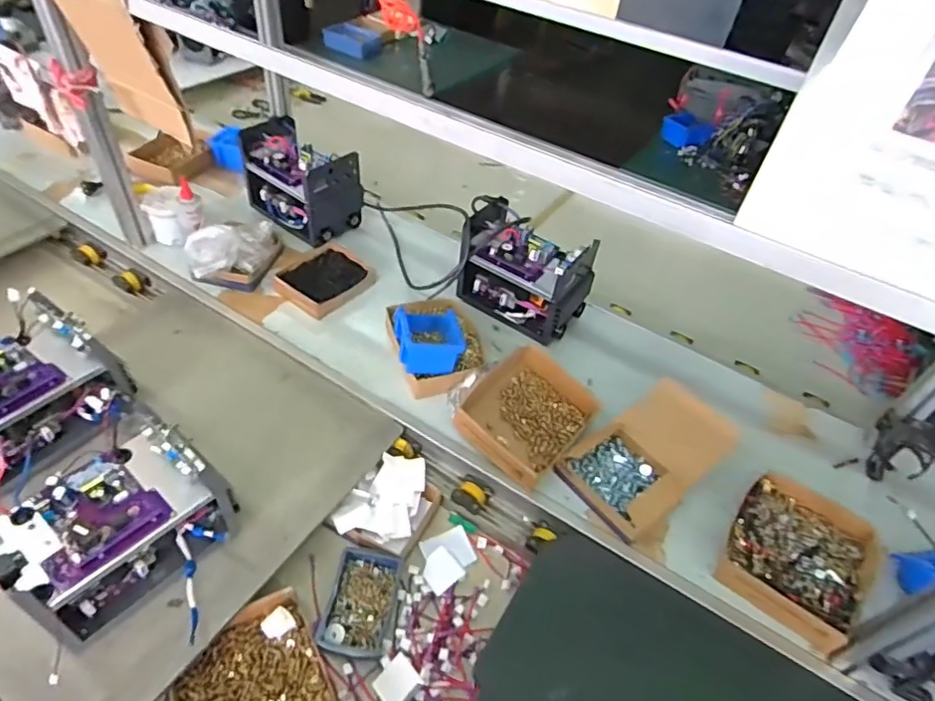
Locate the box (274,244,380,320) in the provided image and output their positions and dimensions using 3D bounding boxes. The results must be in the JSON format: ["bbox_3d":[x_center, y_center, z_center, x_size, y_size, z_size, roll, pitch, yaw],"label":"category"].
[{"bbox_3d":[-0.309,-0.160,1.237,0.173,0.036,0.194,34,50,23],"label":"box"}]

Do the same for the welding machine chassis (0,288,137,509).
[{"bbox_3d":[-0.671,0.077,0.873,0.204,0.191,0.236,25,48,16],"label":"welding machine chassis"}]

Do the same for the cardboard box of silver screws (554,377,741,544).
[{"bbox_3d":[0.296,0.169,0.944,0.242,0.114,0.173,-26,55,-29],"label":"cardboard box of silver screws"}]

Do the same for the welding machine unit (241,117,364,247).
[{"bbox_3d":[-0.390,-0.396,1.349,0.267,0.179,0.162,35,51,24],"label":"welding machine unit"}]

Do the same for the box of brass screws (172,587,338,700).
[{"bbox_3d":[-0.279,0.446,0.747,0.181,0.044,0.221,-18,51,-24],"label":"box of brass screws"}]

